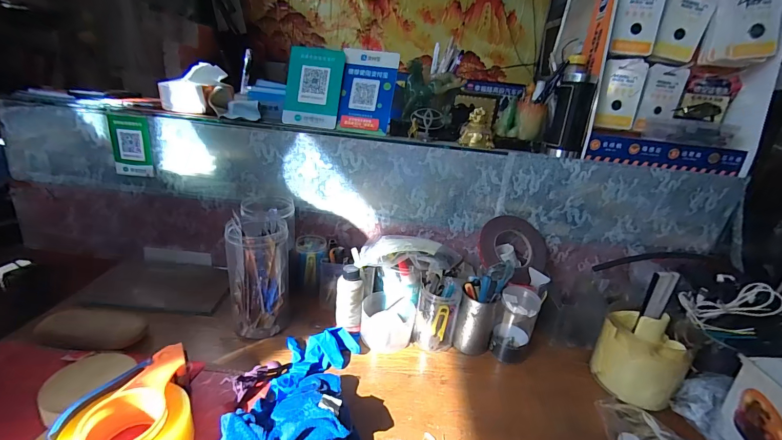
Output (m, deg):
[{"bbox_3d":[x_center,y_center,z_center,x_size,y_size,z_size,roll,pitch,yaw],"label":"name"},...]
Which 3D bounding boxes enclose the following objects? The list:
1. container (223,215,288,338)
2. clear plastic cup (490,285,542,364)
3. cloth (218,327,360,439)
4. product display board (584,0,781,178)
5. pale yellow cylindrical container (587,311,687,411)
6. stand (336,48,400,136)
[{"bbox_3d":[-0.237,0.095,0.634,0.095,0.195,0.101,-2,22,-22],"label":"container"},{"bbox_3d":[0.219,0.187,0.624,0.061,0.123,0.064,15,22,22],"label":"clear plastic cup"},{"bbox_3d":[-0.122,0.232,0.491,0.159,0.069,0.265,4,20,-7],"label":"cloth"},{"bbox_3d":[0.551,-0.310,0.680,0.329,0.396,0.142,7,20,1],"label":"product display board"},{"bbox_3d":[0.410,0.224,0.589,0.098,0.119,0.125,-11,26,-40],"label":"pale yellow cylindrical container"},{"bbox_3d":[-0.047,-0.260,0.719,0.109,0.153,0.088,5,20,-3],"label":"stand"}]

